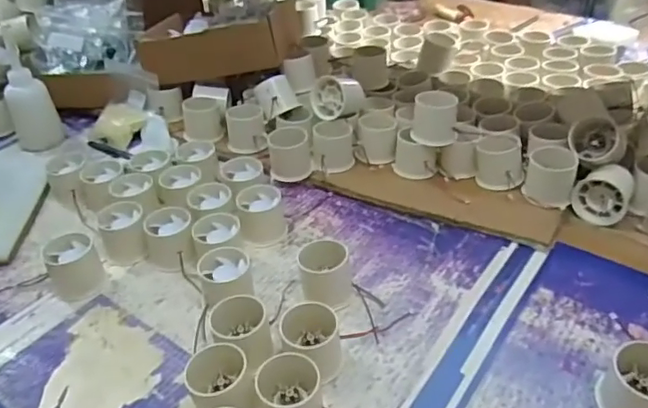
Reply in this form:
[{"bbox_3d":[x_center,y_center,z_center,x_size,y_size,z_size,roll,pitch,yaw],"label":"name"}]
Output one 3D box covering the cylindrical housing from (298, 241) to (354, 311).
[{"bbox_3d":[0.002,0.068,0.541,0.048,0.041,0.051,-3,38,2],"label":"cylindrical housing"}]

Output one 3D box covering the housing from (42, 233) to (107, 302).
[{"bbox_3d":[-0.265,0.066,0.592,0.051,0.046,0.056,-18,40,-15],"label":"housing"}]

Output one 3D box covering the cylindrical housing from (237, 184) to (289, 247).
[{"bbox_3d":[-0.070,0.014,0.634,0.051,0.048,0.055,-3,38,2],"label":"cylindrical housing"}]

